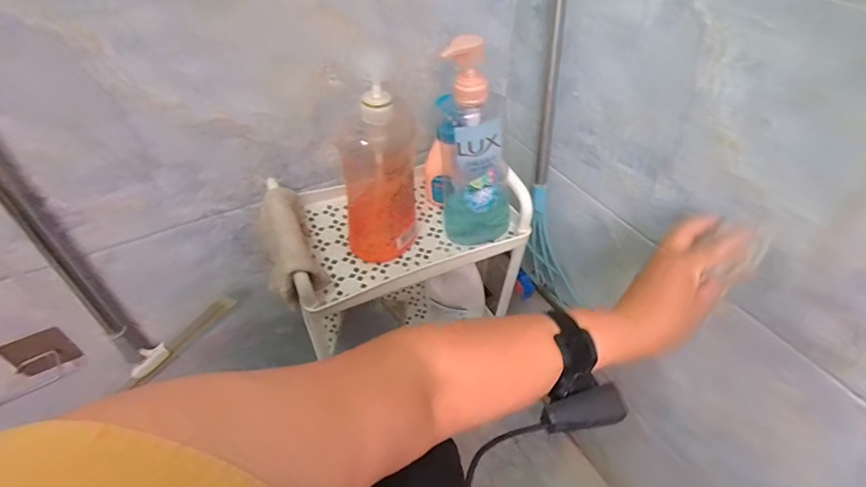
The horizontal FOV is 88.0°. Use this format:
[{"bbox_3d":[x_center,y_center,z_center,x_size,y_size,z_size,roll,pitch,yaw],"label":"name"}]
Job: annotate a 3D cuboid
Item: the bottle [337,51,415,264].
[{"bbox_3d":[-0.069,-0.081,0.554,0.090,0.240,0.064,-10,44,-10],"label":"bottle"}]

